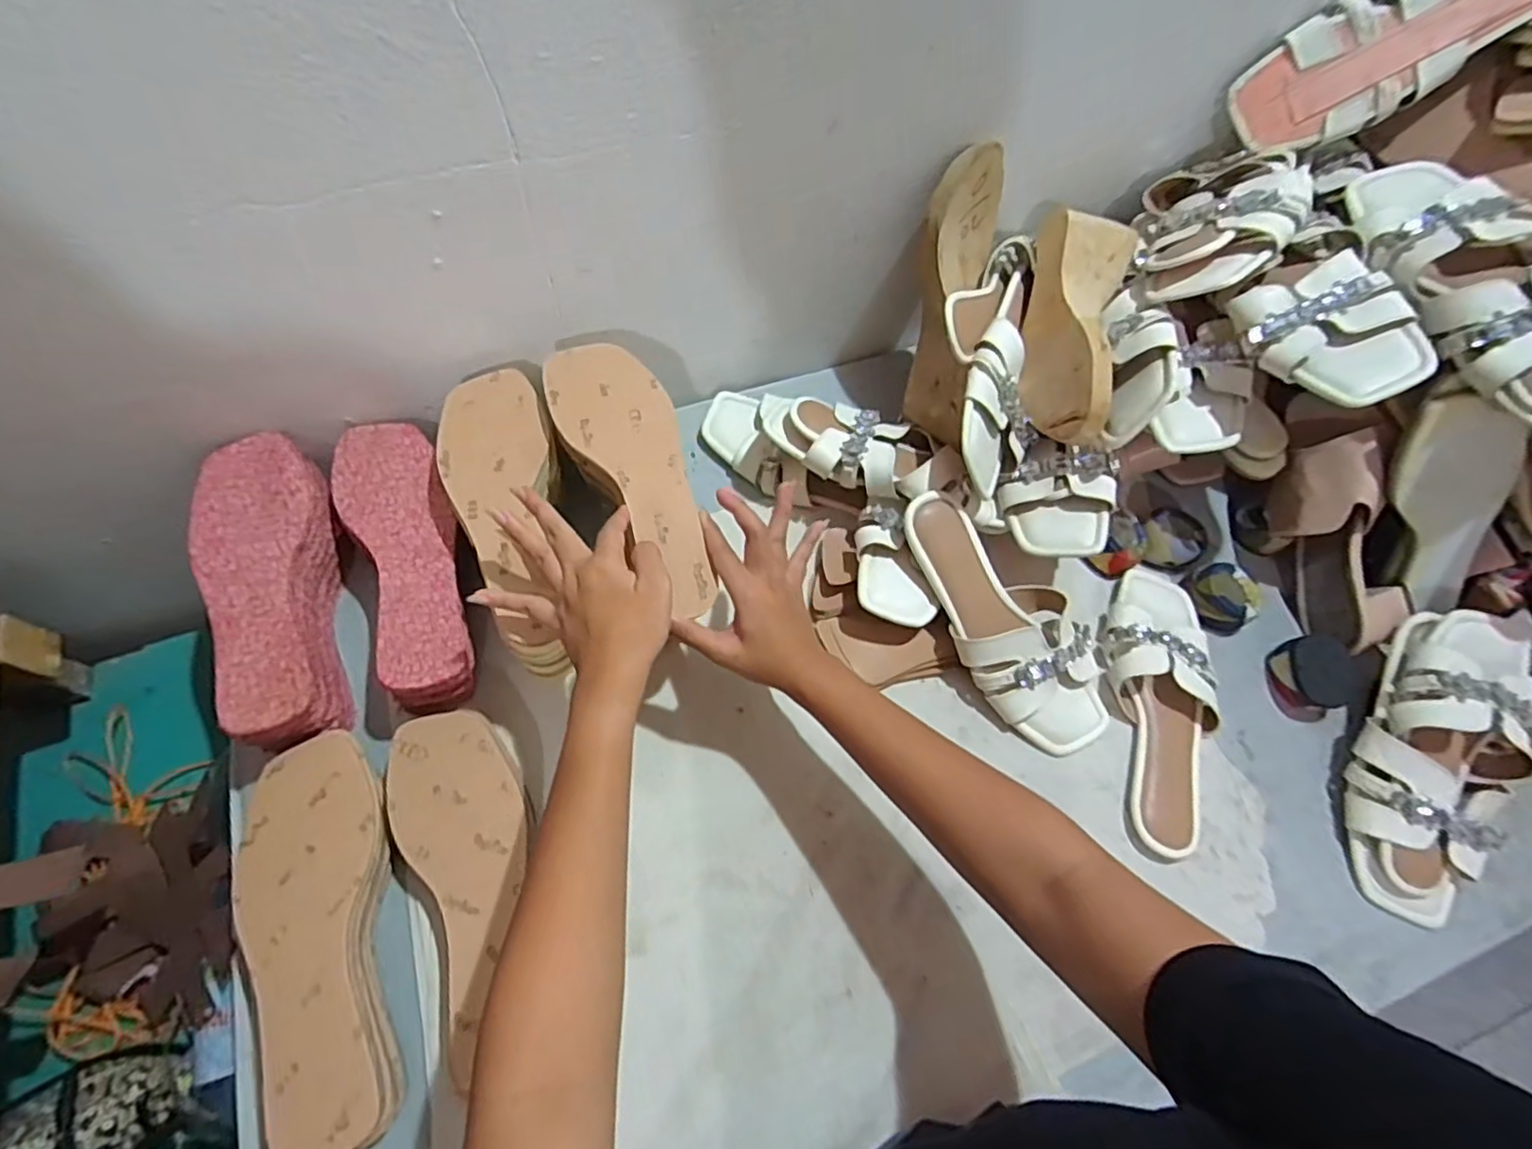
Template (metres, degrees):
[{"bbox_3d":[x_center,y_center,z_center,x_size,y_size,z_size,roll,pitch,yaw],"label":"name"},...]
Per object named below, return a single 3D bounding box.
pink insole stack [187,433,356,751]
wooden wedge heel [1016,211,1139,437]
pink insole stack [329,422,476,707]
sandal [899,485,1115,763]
[{"bbox_3d":[-0.385,0.016,0.532,0.082,0.085,0.239,-16,68,-9],"label":"pink insole stack"},{"bbox_3d":[0.261,-0.216,0.570,0.086,0.070,0.204,17,66,5],"label":"wooden wedge heel"},{"bbox_3d":[-0.290,-0.011,0.552,0.089,0.064,0.242,-22,69,-12],"label":"pink insole stack"},{"bbox_3d":[0.205,0.037,0.566,0.102,0.048,0.247,-33,85,-16],"label":"sandal"}]

